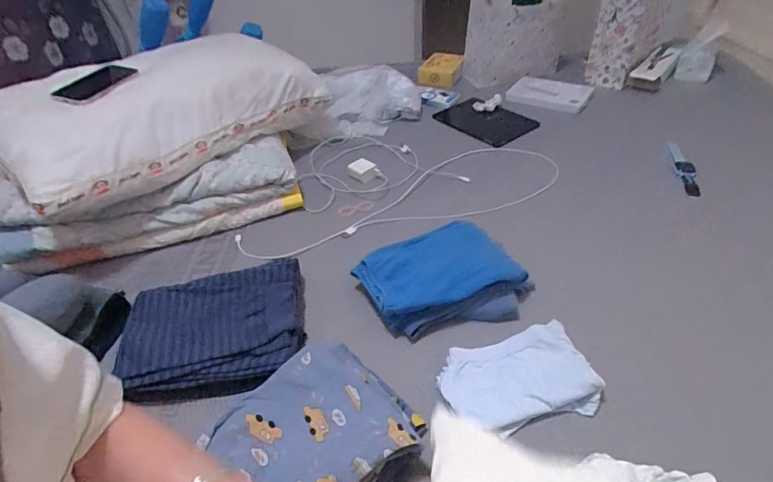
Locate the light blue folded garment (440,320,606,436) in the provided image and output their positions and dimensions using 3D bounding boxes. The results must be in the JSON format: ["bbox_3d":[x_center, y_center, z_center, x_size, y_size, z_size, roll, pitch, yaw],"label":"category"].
[{"bbox_3d":[0.177,0.187,0.566,0.202,0.025,0.126,-12,40,-8],"label":"light blue folded garment"}]

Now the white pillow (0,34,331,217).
[{"bbox_3d":[-0.477,-0.283,0.899,0.348,0.171,0.611,26,49,31],"label":"white pillow"}]

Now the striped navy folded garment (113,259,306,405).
[{"bbox_3d":[-0.259,0.129,0.632,0.259,0.046,0.220,-10,41,-6],"label":"striped navy folded garment"}]

